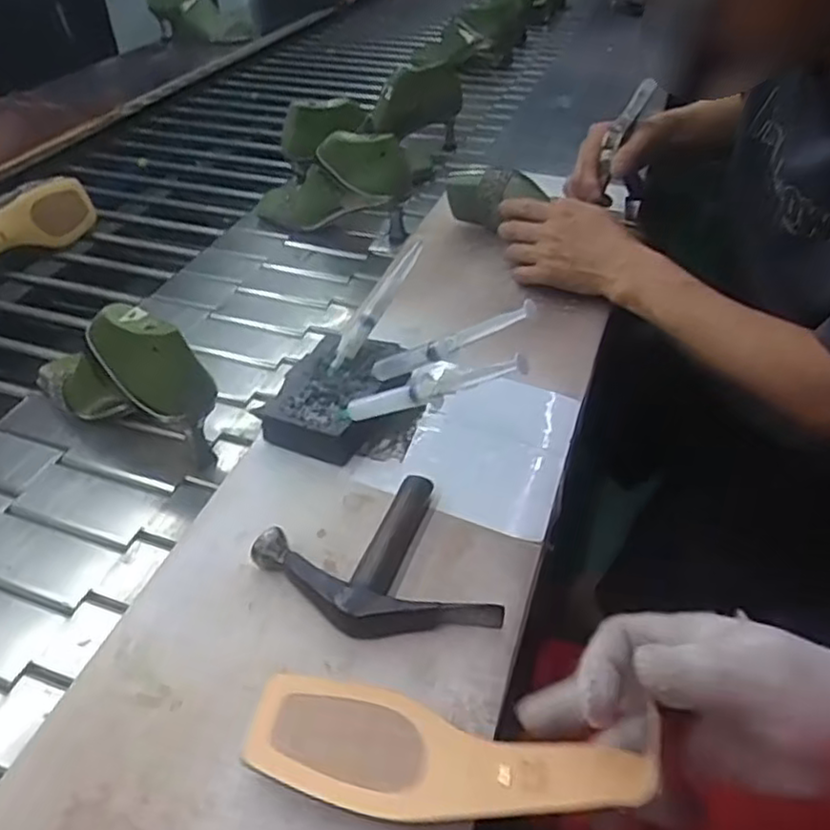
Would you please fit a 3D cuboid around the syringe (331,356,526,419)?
[{"bbox_3d":[0.004,-0.019,0.512,0.171,0.026,0.015,-16,31,37],"label":"syringe"}]

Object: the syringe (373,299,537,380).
[{"bbox_3d":[0.023,-0.053,0.536,0.163,0.014,0.013,-18,26,43],"label":"syringe"}]

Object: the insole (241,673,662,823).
[{"bbox_3d":[0.015,0.185,0.378,0.209,0.025,0.074,5,24,12],"label":"insole"}]

